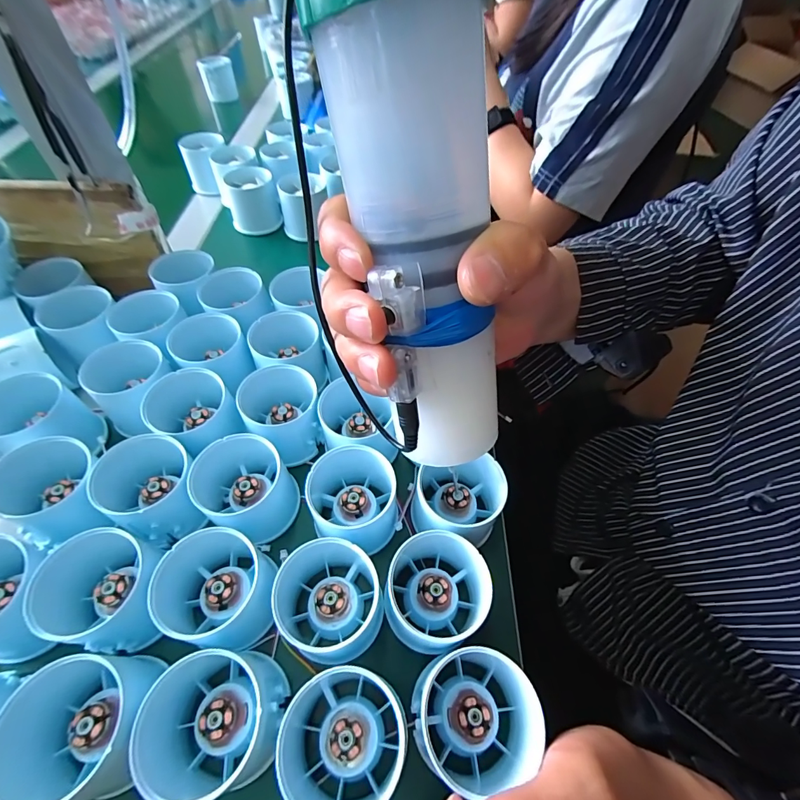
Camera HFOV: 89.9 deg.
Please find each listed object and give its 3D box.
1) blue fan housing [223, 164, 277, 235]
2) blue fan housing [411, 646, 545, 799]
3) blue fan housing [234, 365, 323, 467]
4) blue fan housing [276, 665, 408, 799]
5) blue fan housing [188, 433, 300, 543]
[{"bbox_3d":[-0.165,-0.225,0.450,0.053,0.045,0.057,-12,55,-10],"label":"blue fan housing"},{"bbox_3d":[0.037,0.148,0.188,0.059,0.048,0.049,-17,56,-14],"label":"blue fan housing"},{"bbox_3d":[-0.080,0.011,0.281,0.048,0.048,0.052,-16,56,-13],"label":"blue fan housing"},{"bbox_3d":[-0.025,0.151,0.181,0.055,0.053,0.054,1,54,-1],"label":"blue fan housing"},{"bbox_3d":[-0.097,0.054,0.252,0.055,0.053,0.051,1,54,-1],"label":"blue fan housing"}]

